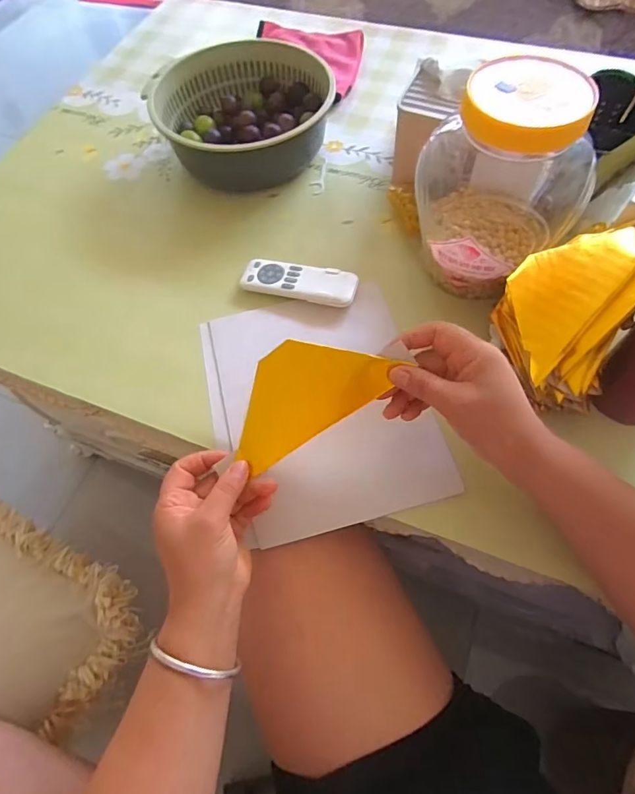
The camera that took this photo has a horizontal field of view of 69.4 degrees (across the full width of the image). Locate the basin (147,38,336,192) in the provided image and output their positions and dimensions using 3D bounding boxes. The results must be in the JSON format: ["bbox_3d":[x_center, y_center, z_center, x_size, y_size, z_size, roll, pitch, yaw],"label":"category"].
[{"bbox_3d":[-0.088,-0.376,0.601,0.212,0.078,0.195,-1,63,2],"label":"basin"}]

